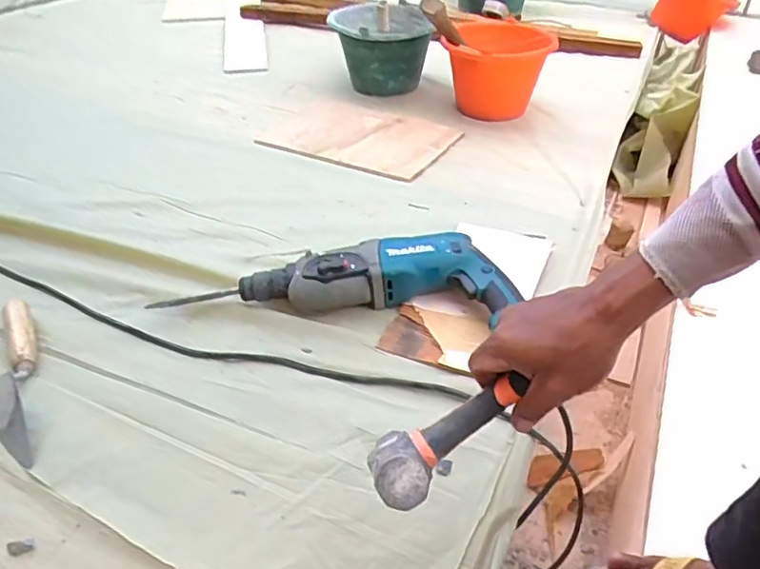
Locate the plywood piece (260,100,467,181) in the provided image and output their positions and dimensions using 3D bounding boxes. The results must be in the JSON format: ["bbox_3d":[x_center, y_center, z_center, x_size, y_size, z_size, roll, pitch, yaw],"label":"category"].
[{"bbox_3d":[-0.044,-0.325,1.260,0.386,0.012,0.280,17,42,20],"label":"plywood piece"}]

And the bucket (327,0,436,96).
[{"bbox_3d":[0.004,-0.592,1.436,0.234,0.193,0.238,0,39,0],"label":"bucket"}]

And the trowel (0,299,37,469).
[{"bbox_3d":[-0.455,0.108,0.719,0.044,0.048,0.266,-14,41,-18],"label":"trowel"}]

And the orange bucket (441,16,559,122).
[{"bbox_3d":[0.259,-0.472,1.309,0.207,0.192,0.207,0,39,0],"label":"orange bucket"}]

